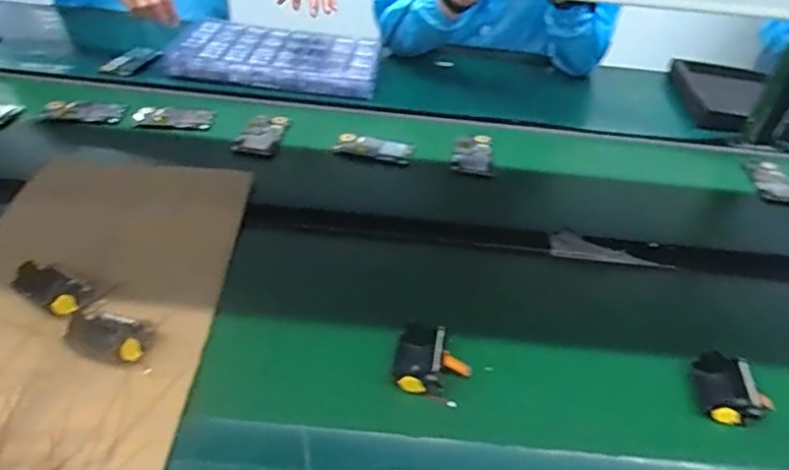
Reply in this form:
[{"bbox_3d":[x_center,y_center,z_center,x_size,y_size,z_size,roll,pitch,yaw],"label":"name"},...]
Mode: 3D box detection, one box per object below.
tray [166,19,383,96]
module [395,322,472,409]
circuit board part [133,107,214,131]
[{"bbox_3d":[-0.228,-0.358,1.161,0.403,0.059,0.240,10,40,7],"label":"tray"},{"bbox_3d":[0.040,0.131,0.605,0.079,0.041,0.075,13,41,10],"label":"module"},{"bbox_3d":[-0.386,-0.207,1.005,0.139,0.010,0.058,5,40,1],"label":"circuit board part"}]

